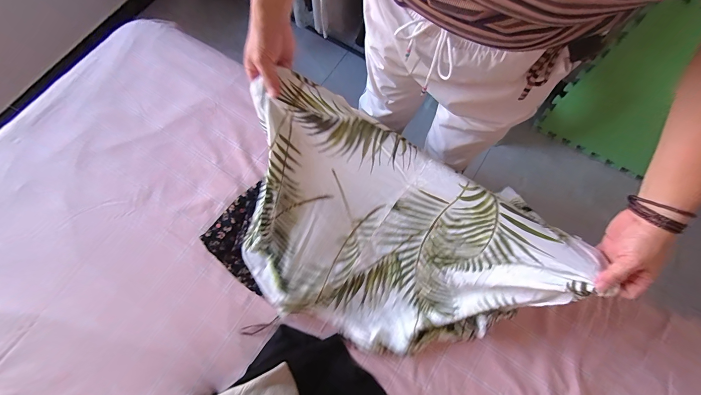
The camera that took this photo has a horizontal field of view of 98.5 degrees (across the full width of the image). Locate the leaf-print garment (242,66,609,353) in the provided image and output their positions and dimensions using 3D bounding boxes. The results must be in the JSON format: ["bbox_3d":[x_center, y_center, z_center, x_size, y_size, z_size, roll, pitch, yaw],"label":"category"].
[{"bbox_3d":[0.042,0.110,0.590,0.581,0.459,0.140,30,31,4],"label":"leaf-print garment"}]

